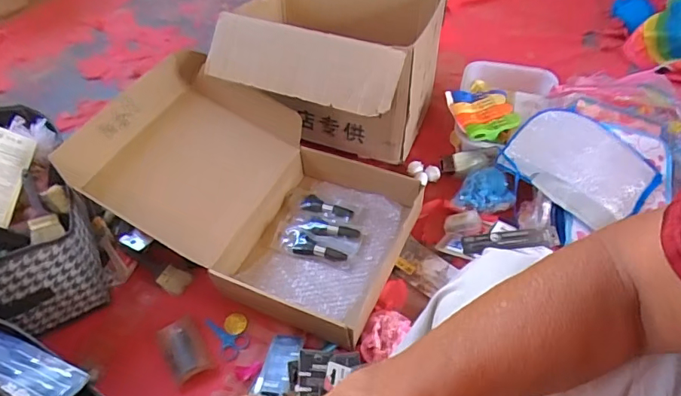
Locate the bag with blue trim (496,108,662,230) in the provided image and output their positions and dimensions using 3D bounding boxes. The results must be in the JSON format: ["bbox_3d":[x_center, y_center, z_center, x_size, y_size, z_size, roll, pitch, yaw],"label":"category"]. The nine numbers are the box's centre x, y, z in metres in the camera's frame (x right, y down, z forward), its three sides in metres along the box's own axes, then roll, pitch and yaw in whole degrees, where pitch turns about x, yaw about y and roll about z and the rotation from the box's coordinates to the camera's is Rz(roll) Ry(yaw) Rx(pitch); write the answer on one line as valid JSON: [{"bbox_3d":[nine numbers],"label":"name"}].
[{"bbox_3d":[0.466,-0.069,0.945,0.207,0.051,0.259,-38,59,-25],"label":"bag with blue trim"}]

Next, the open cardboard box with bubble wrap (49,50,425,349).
[{"bbox_3d":[-0.151,-0.034,0.869,0.527,0.205,0.367,19,54,16],"label":"open cardboard box with bubble wrap"}]

